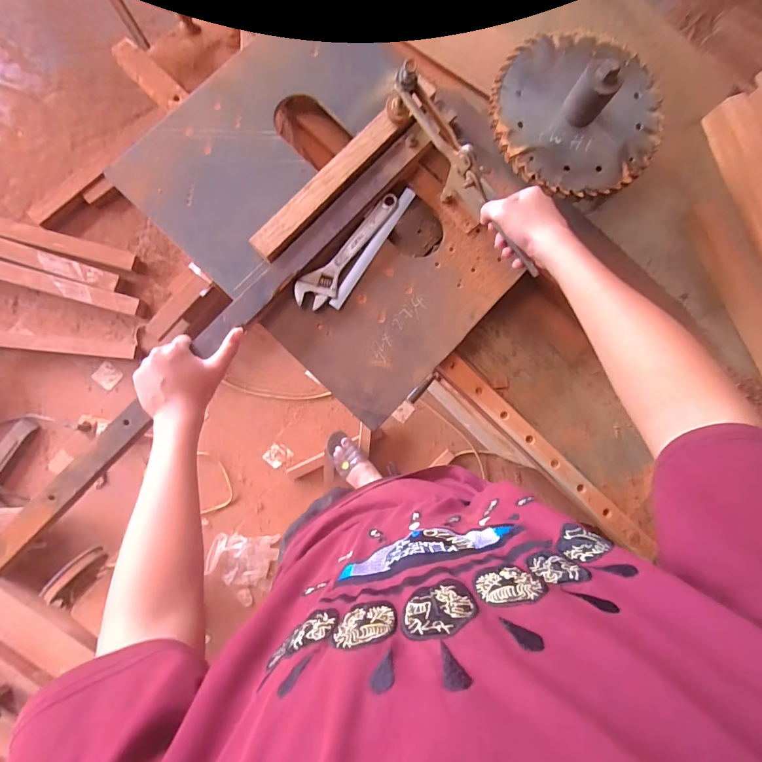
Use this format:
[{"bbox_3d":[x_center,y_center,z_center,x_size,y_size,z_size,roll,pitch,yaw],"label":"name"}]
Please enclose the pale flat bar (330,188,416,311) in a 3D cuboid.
[{"bbox_3d":[-0.009,-0.183,0.575,0.018,0.005,0.198,34,81,-13],"label":"pale flat bar"}]

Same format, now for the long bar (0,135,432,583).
[{"bbox_3d":[-0.258,0.001,0.532,0.042,0.026,0.895,43,84,3],"label":"long bar"}]

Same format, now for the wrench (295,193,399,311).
[{"bbox_3d":[-0.038,-0.174,0.568,0.046,0.011,0.196,43,85,0],"label":"wrench"}]

